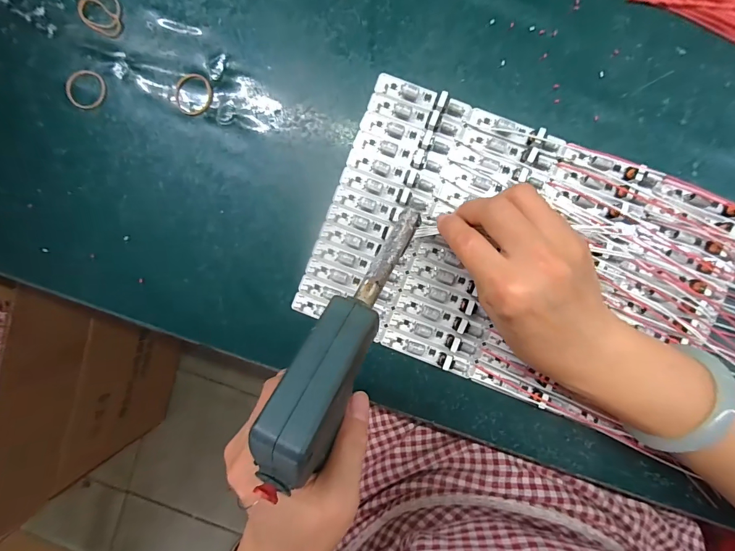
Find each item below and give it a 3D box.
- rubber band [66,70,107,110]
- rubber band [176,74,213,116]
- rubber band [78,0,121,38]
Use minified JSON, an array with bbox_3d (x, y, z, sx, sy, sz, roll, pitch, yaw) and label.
[{"bbox_3d":[-0.227,-0.150,0.299,0.032,0.004,0.030,0,93,4],"label":"rubber band"},{"bbox_3d":[-0.137,-0.143,0.292,0.029,0.004,0.031,-5,93,4],"label":"rubber band"},{"bbox_3d":[-0.211,-0.209,0.296,0.042,0.004,0.030,39,95,1],"label":"rubber band"}]

